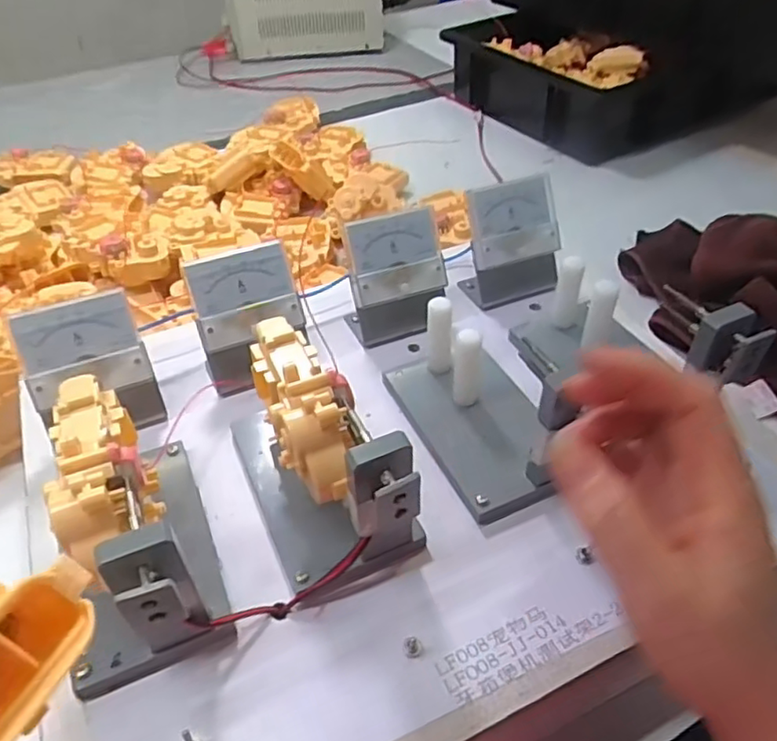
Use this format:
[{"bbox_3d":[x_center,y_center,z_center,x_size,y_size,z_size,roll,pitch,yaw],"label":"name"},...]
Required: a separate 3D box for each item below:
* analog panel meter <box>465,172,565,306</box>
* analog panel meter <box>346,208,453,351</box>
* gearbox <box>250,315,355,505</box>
[{"bbox_3d":[0.091,-0.091,0.448,0.065,0.079,0.041,-19,46,-17],"label":"analog panel meter"},{"bbox_3d":[0.006,-0.062,0.420,0.065,0.074,0.044,-15,45,-13],"label":"analog panel meter"},{"bbox_3d":[-0.043,0.015,0.301,0.032,0.031,0.096,-17,46,-16],"label":"gearbox"}]

